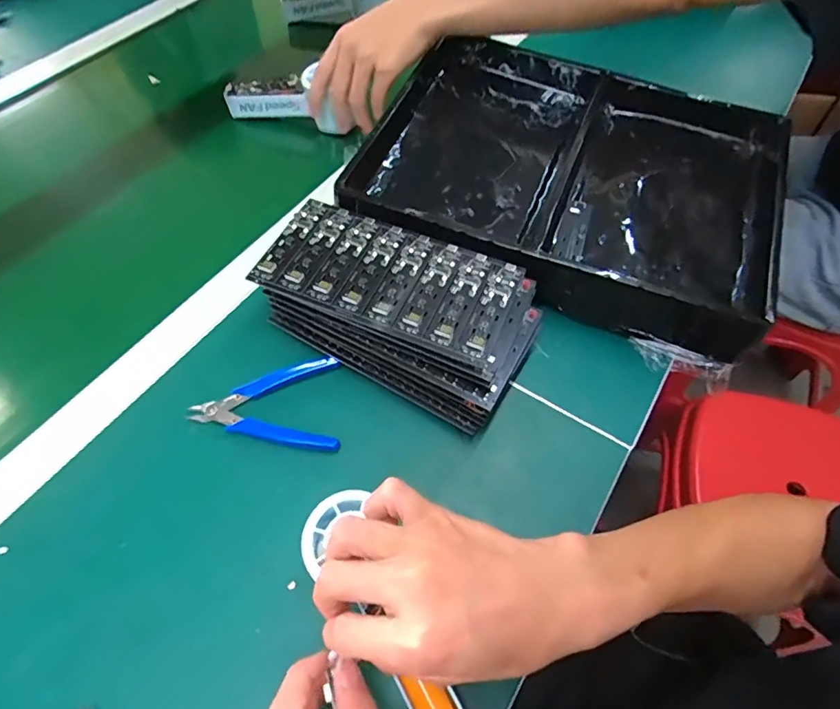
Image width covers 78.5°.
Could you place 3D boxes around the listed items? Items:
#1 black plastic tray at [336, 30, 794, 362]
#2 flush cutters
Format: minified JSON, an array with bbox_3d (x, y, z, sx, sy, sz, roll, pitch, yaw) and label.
[{"bbox_3d":[0.144,-0.174,0.498,0.376,0.055,0.303,24,60,13],"label":"black plastic tray"},{"bbox_3d":[-0.113,0.032,0.409,0.117,0.014,0.074,11,57,7],"label":"flush cutters"}]

